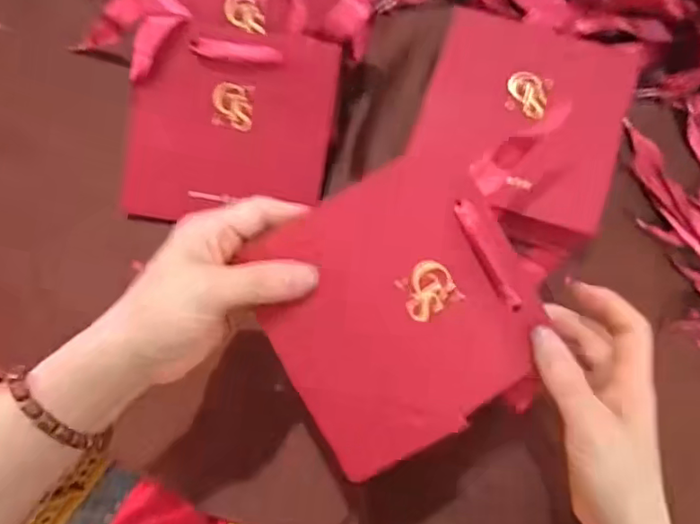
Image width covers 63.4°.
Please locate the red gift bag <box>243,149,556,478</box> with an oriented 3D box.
[{"bbox_3d":[0.030,0.025,0.306,0.140,0.009,0.139,-28,89,-7],"label":"red gift bag"}]

